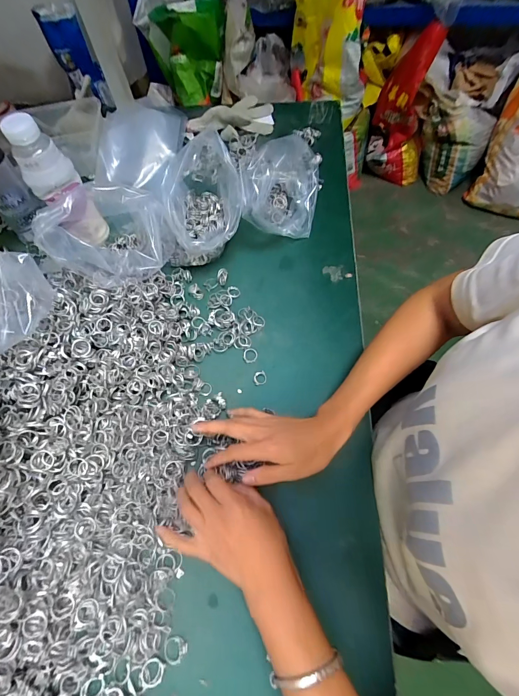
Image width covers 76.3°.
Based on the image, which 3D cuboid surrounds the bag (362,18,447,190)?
[{"bbox_3d":[0.646,-1.013,1.459,0.273,0.543,0.152,13,64,8],"label":"bag"}]

